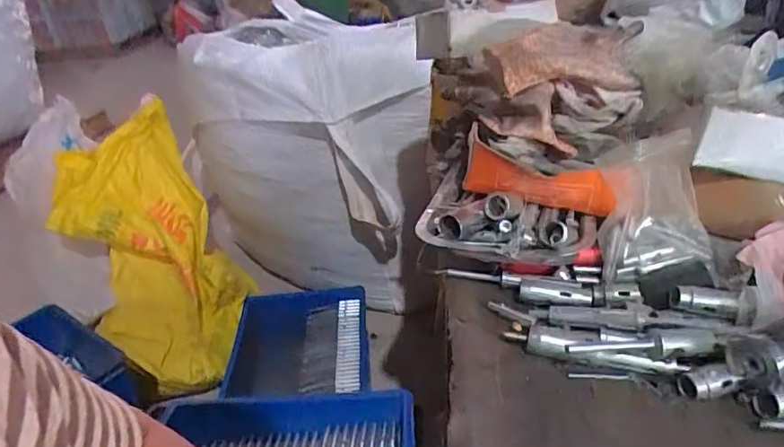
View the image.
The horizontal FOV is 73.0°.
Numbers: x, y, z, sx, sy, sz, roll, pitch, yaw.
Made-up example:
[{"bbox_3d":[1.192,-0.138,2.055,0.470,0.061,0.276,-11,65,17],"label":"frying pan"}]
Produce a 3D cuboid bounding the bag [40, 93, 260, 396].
[{"bbox_3d":[-0.646,0.072,1.412,0.357,0.299,0.765,-20,75,-27],"label":"bag"}]

